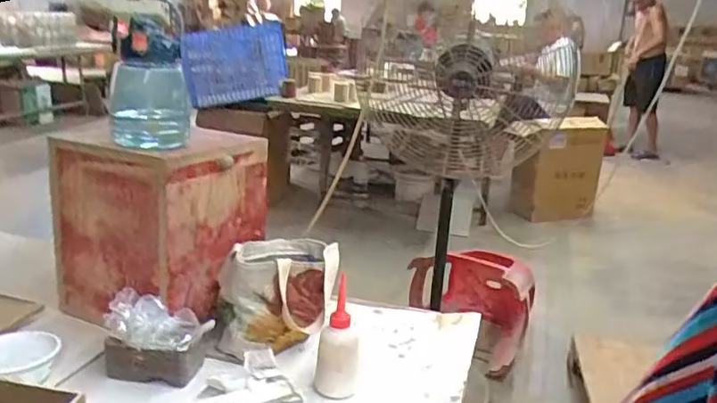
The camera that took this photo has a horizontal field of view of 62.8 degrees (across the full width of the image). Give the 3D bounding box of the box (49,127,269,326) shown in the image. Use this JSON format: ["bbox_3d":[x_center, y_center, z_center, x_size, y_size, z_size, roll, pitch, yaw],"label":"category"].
[{"bbox_3d":[-0.332,0.036,1.015,0.259,0.296,0.252,11,20,22],"label":"box"}]

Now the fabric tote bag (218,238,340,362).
[{"bbox_3d":[-0.134,0.141,0.963,0.196,0.132,0.165,-7,21,-26],"label":"fabric tote bag"}]

